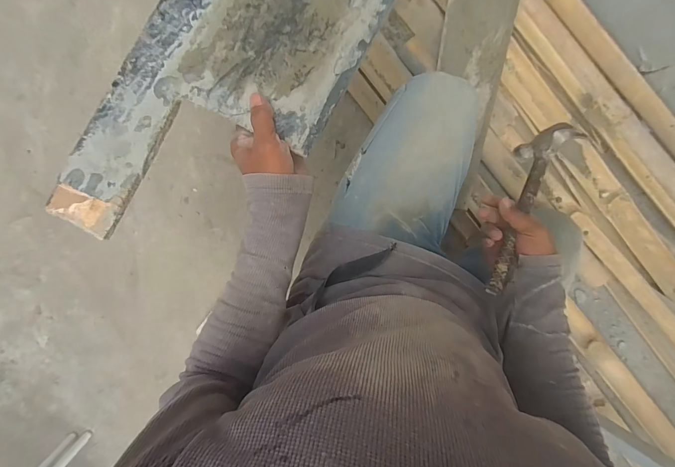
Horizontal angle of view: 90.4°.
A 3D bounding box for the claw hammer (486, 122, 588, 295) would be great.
[{"bbox_3d":[0.269,-0.039,0.489,0.031,0.091,0.284,30,73,-4],"label":"claw hammer"}]

